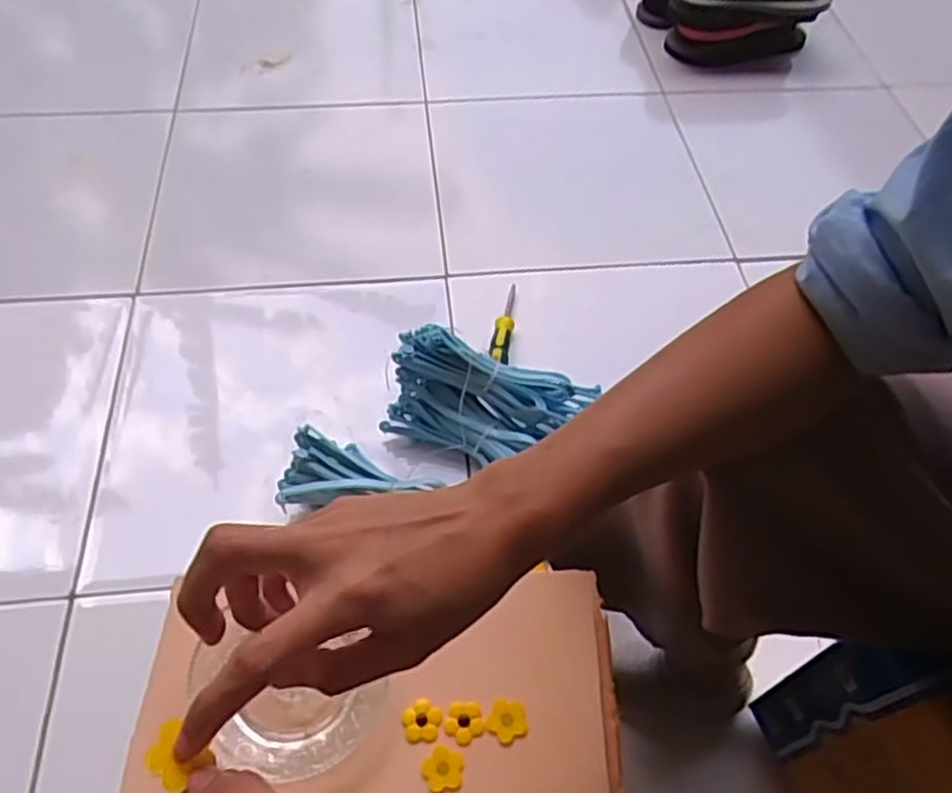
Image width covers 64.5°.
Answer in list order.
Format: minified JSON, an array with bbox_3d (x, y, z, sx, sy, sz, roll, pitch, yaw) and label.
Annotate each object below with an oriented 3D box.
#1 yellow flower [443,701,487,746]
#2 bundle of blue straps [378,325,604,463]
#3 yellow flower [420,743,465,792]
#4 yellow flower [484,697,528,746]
[{"bbox_3d":[-0.007,0.195,0.451,0.024,0.004,0.023,-9,56,-8],"label":"yellow flower"},{"bbox_3d":[0.011,0.003,0.801,0.207,0.096,0.100,12,56,6],"label":"bundle of blue straps"},{"bbox_3d":[-0.019,0.217,0.437,0.024,0.004,0.025,1,55,-1],"label":"yellow flower"},{"bbox_3d":[0.019,0.196,0.458,0.024,0.004,0.024,1,55,-1],"label":"yellow flower"}]

